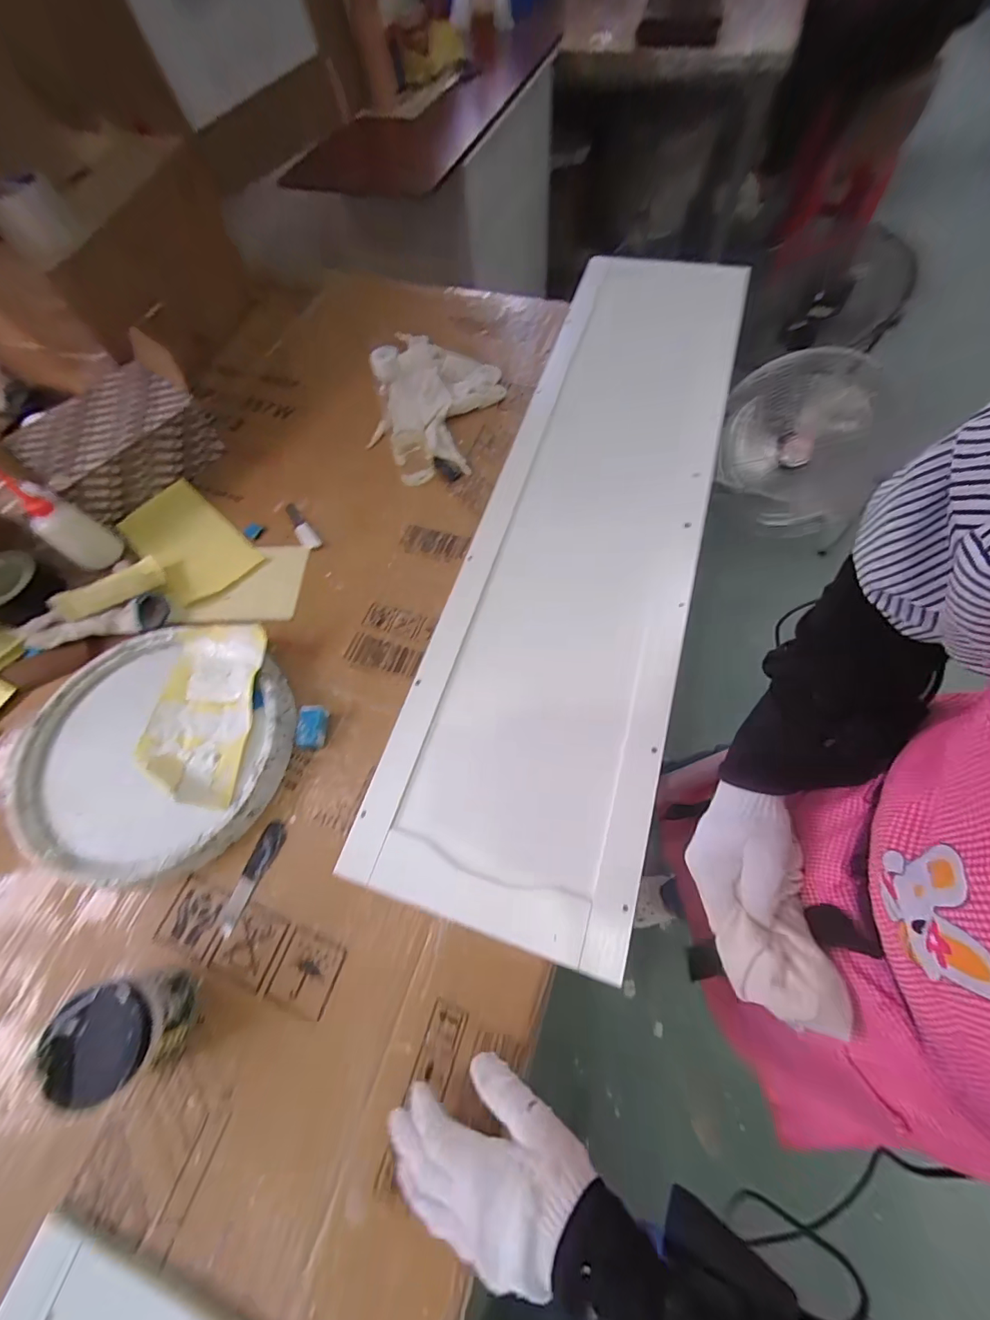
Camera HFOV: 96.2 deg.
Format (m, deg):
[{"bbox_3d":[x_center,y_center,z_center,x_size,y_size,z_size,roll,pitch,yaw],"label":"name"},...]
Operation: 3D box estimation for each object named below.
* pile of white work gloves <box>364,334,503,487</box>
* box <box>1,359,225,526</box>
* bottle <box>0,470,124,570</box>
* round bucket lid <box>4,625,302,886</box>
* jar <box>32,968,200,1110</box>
[{"bbox_3d":[-0.109,-0.445,0.750,0.198,0.095,0.295,16,67,11],"label":"pile of white work gloves"},{"bbox_3d":[-0.581,-0.334,0.697,0.152,0.126,0.235,33,71,17],"label":"box"},{"bbox_3d":[-0.604,-0.194,0.615,0.036,0.156,0.065,20,64,33],"label":"bottle"},{"bbox_3d":[-0.393,0.104,0.521,0.297,0.040,0.273,0,64,1],"label":"round bucket lid"},{"bbox_3d":[-0.324,0.322,0.388,0.077,0.088,0.075,-2,65,3],"label":"jar"}]

